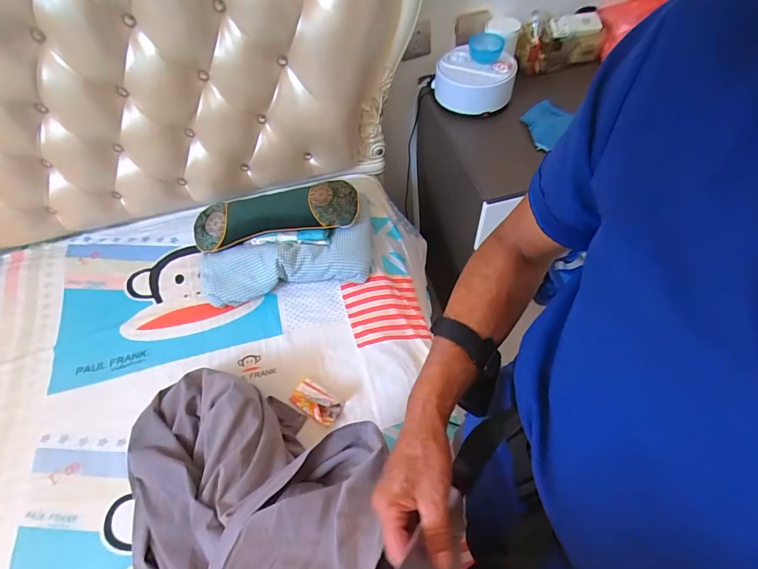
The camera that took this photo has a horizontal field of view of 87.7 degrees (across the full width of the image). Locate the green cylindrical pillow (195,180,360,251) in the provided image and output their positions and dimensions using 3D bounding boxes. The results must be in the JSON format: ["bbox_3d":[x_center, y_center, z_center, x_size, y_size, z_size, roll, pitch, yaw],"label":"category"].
[{"bbox_3d":[-0.267,-0.188,1.048,0.427,0.073,0.130,-11,57,-2],"label":"green cylindrical pillow"}]

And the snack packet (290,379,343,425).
[{"bbox_3d":[-0.139,0.254,0.864,0.109,0.056,0.062,25,62,20],"label":"snack packet"}]

